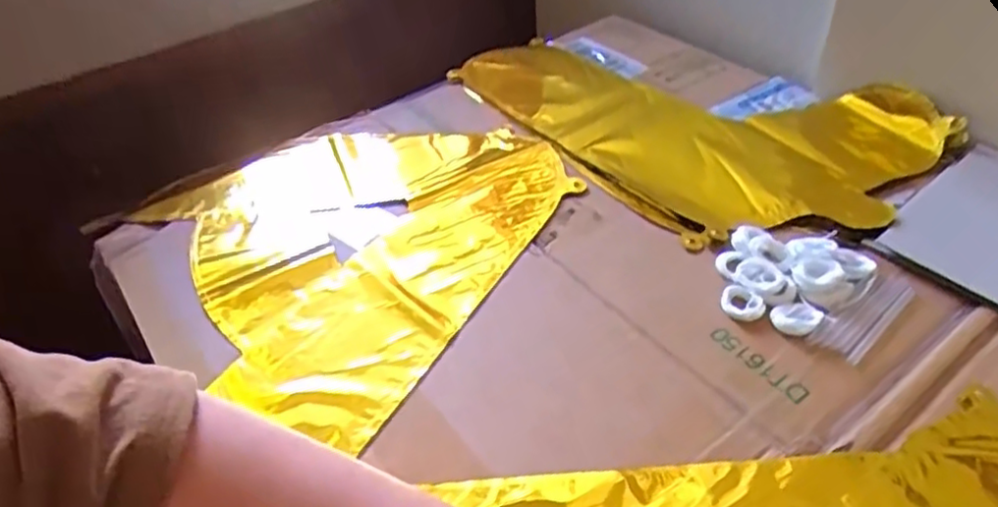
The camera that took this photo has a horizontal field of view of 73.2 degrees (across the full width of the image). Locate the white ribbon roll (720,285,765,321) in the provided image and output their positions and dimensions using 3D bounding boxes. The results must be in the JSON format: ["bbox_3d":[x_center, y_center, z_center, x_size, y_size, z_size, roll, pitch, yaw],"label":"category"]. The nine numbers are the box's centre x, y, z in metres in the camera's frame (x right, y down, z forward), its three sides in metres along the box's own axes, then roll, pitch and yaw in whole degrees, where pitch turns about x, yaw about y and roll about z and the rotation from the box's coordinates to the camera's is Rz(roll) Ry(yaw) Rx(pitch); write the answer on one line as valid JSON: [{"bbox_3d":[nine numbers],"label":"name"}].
[{"bbox_3d":[0.153,0.032,0.422,0.026,0.008,0.023,28,52,31],"label":"white ribbon roll"}]

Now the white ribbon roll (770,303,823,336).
[{"bbox_3d":[0.183,0.039,0.412,0.031,0.004,0.022,-11,43,-6],"label":"white ribbon roll"}]

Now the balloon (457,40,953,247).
[{"bbox_3d":[0.162,-0.134,0.615,0.268,0.033,0.393,-28,47,-23],"label":"balloon"}]

